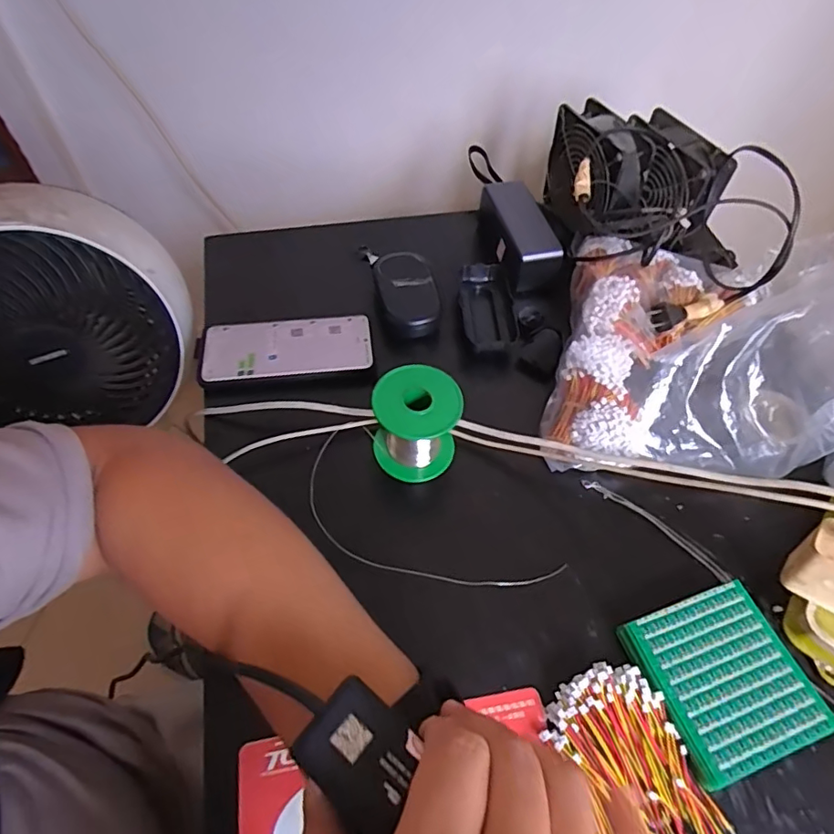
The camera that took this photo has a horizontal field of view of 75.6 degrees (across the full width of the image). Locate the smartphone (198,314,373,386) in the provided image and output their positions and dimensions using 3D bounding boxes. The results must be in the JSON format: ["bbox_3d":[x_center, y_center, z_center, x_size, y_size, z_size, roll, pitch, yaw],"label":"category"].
[{"bbox_3d":[-0.121,-0.065,0.500,0.154,0.004,0.065,-7,58,-7],"label":"smartphone"}]

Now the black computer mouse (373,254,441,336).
[{"bbox_3d":[-0.010,-0.121,0.543,0.058,0.035,0.100,-9,58,-8],"label":"black computer mouse"}]

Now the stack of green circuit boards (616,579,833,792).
[{"bbox_3d":[0.206,0.177,0.367,0.101,0.021,0.101,-15,59,-12],"label":"stack of green circuit boards"}]

